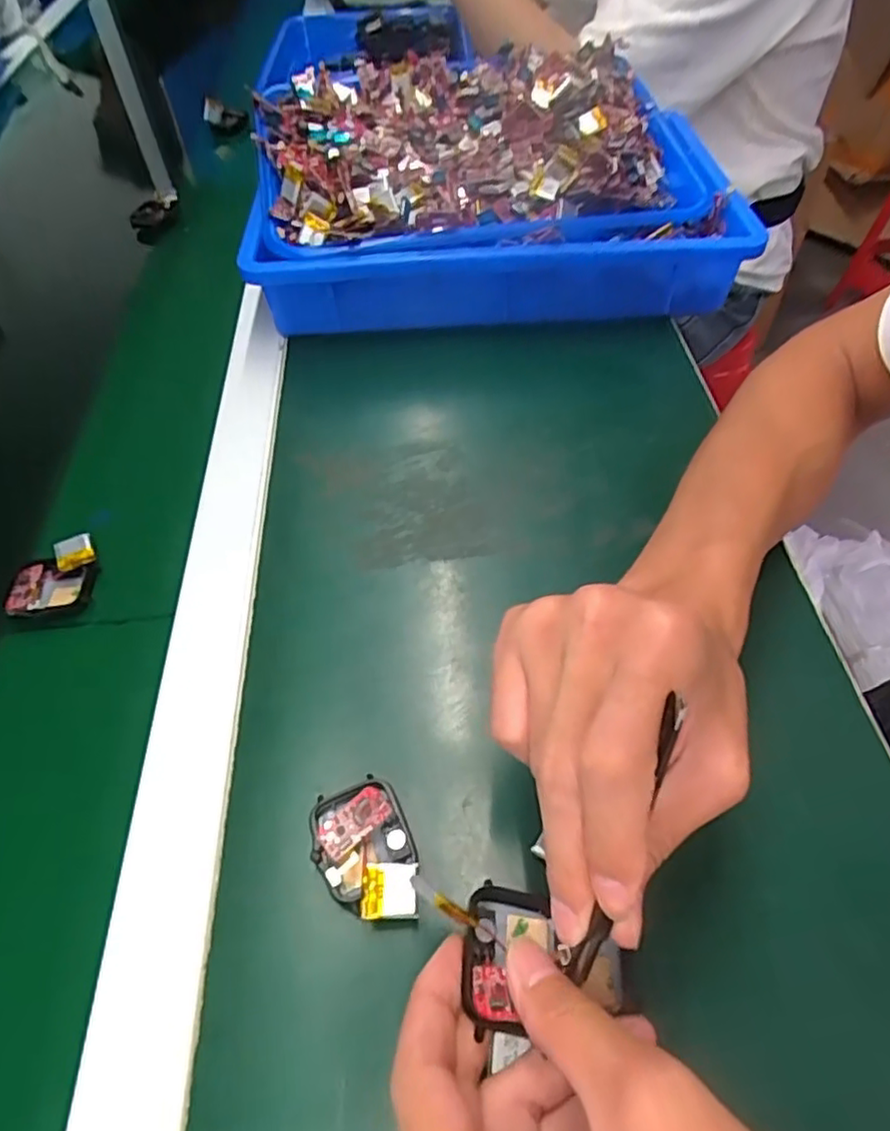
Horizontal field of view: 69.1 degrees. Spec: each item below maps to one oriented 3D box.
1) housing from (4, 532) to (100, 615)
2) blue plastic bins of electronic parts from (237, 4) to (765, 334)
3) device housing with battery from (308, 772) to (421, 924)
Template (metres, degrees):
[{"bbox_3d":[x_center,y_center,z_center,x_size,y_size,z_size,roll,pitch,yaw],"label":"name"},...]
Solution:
[{"bbox_3d":[-0.219,0.009,0.364,0.048,0.017,0.041,-22,56,-14],"label":"housing"},{"bbox_3d":[0.037,-0.322,0.538,0.373,0.112,0.284,-4,54,-2],"label":"blue plastic bins of electronic parts"},{"bbox_3d":[-0.033,0.116,0.265,0.038,0.015,0.057,-18,55,-11],"label":"device housing with battery"}]

